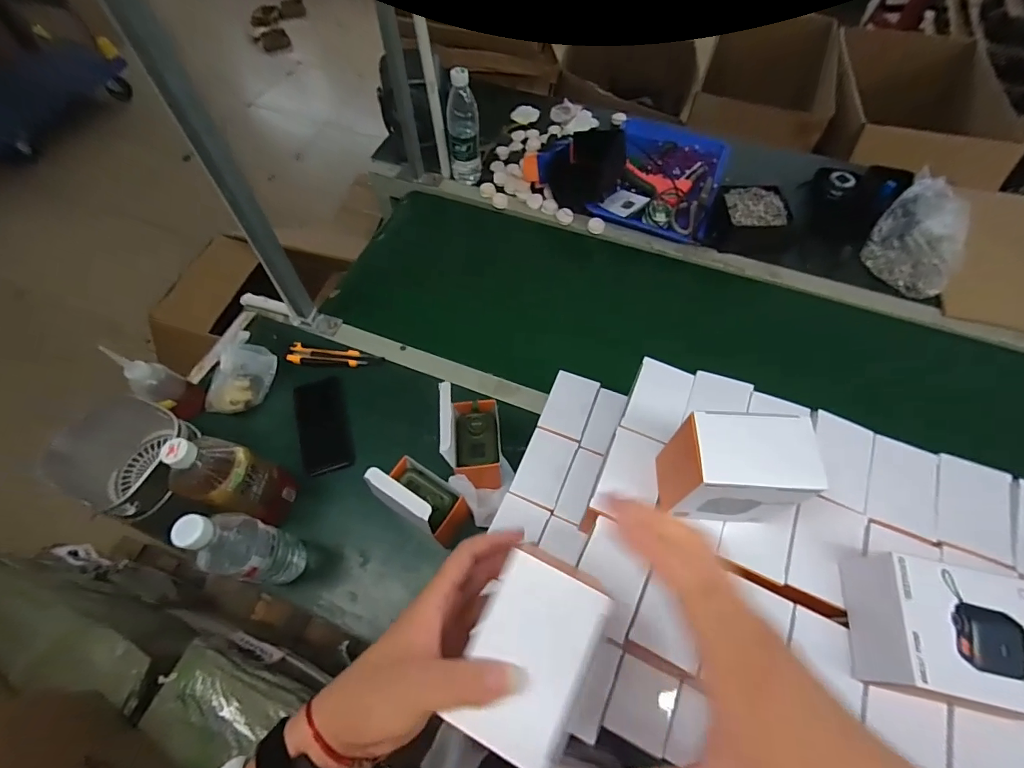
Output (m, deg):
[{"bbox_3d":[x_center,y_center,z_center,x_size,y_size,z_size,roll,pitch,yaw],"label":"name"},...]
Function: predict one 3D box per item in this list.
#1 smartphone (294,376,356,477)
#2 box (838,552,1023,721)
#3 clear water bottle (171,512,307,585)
[{"bbox_3d":[-0.309,0.063,0.741,0.076,0.009,0.165,-18,63,-9],"label":"smartphone"},{"bbox_3d":[0.356,0.203,0.368,0.113,0.065,0.100,10,62,6],"label":"box"},{"bbox_3d":[-0.320,0.202,0.550,0.061,0.245,0.066,9,62,5],"label":"clear water bottle"}]

